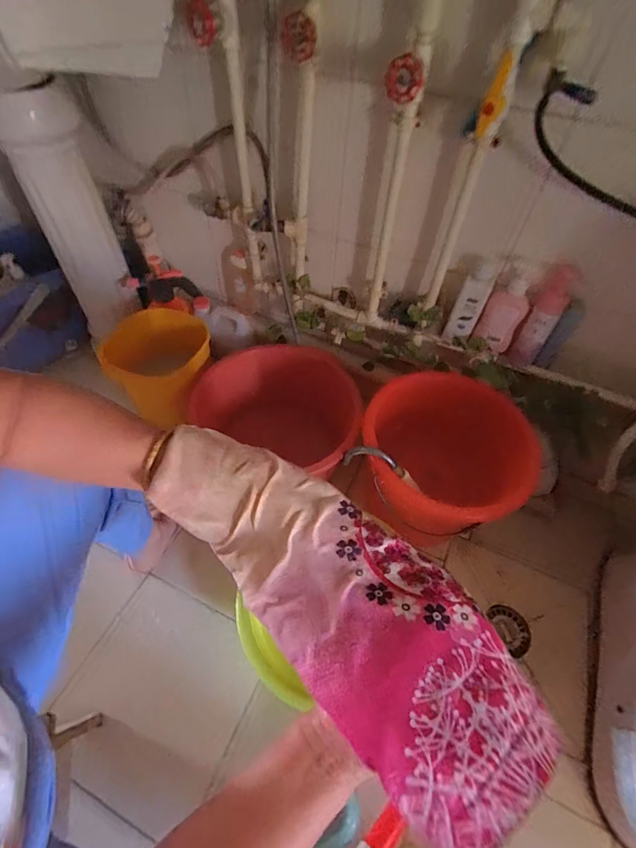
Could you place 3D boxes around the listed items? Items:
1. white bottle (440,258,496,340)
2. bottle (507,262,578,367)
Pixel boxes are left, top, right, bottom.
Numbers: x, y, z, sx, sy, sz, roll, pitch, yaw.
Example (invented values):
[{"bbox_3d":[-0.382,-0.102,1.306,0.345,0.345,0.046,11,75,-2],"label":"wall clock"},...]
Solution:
[{"bbox_3d":[0.289,-0.232,0.713,0.051,0.155,0.031,24,54,14],"label":"white bottle"},{"bbox_3d":[0.408,-0.190,0.686,0.050,0.185,0.038,33,57,20],"label":"bottle"}]

